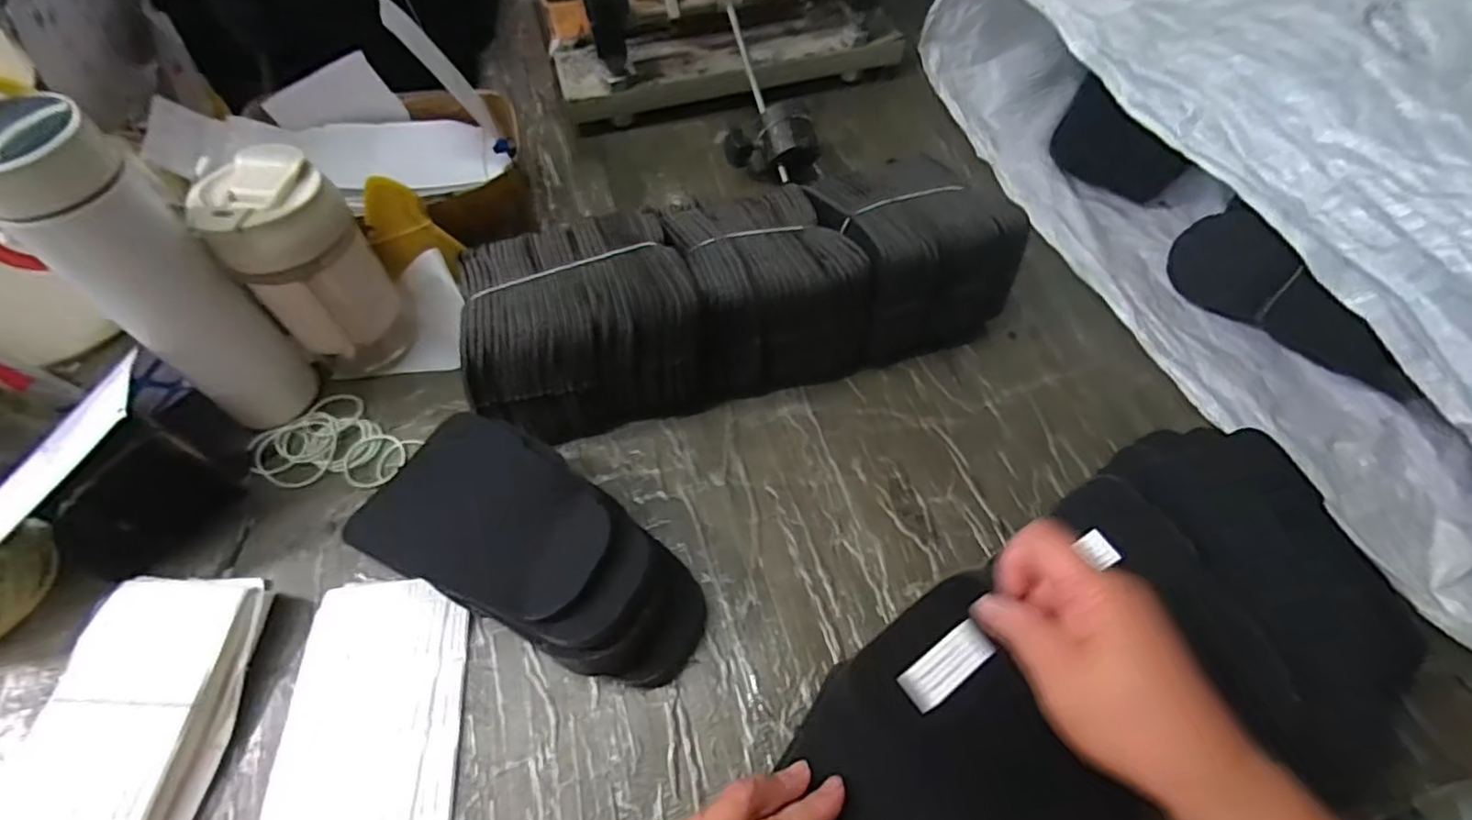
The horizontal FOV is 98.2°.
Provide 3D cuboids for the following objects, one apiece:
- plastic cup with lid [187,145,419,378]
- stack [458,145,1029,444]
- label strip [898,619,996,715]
[{"bbox_3d":[-0.293,-0.093,0.453,0.079,0.154,0.075,0,57,0],"label":"plastic cup with lid"},{"bbox_3d":[0.006,-0.094,0.484,0.387,0.103,0.140,-16,59,-9],"label":"stack"},{"bbox_3d":[0.106,0.129,0.321,0.048,0.005,0.020,-36,63,-8],"label":"label strip"}]

